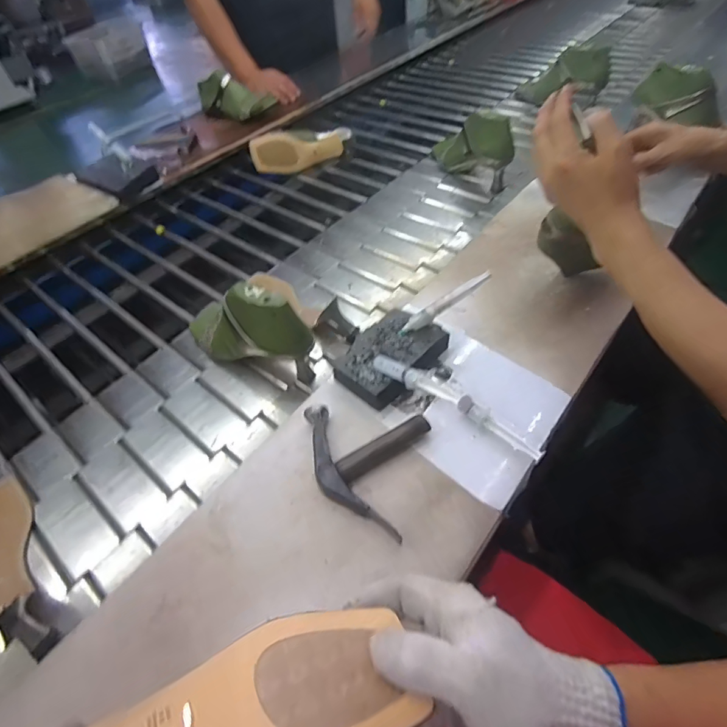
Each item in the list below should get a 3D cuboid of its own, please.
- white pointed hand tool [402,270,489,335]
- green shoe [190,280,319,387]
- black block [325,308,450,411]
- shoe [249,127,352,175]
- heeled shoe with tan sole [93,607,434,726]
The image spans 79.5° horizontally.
[{"bbox_3d":[0.097,-0.073,0.528,0.122,0.013,0.016,-34,49,18],"label":"white pointed hand tool"},{"bbox_3d":[-0.175,-0.048,0.607,0.228,0.138,0.067,23,56,22],"label":"green shoe"},{"bbox_3d":[0.033,-0.008,0.541,0.130,0.037,0.091,-39,58,-24],"label":"black block"},{"bbox_3d":[-0.141,-0.500,1.020,0.232,0.084,0.087,-23,52,-13],"label":"shoe"},{"bbox_3d":[-0.071,0.218,0.265,0.191,0.110,0.080,-19,52,-11],"label":"heeled shoe with tan sole"}]

